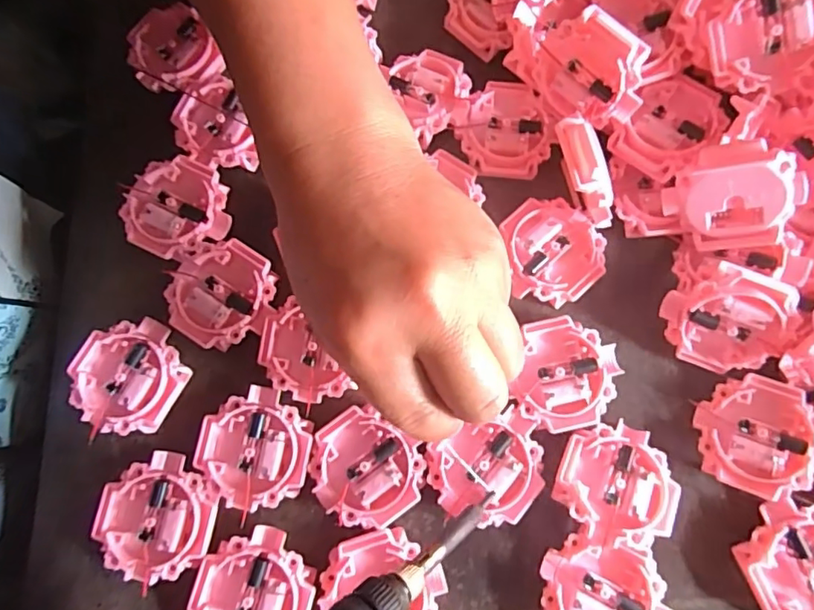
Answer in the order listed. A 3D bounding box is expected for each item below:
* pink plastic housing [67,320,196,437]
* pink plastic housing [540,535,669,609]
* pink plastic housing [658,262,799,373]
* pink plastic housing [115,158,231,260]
[{"bbox_3d":[-0.135,0.034,0.270,0.051,0.009,0.054,31,80,8],"label":"pink plastic housing"},{"bbox_3d":[0.086,0.130,0.248,0.052,0.015,0.046,8,78,3],"label":"pink plastic housing"},{"bbox_3d":[0.148,0.008,0.257,0.052,0.049,0.012,-9,32,29],"label":"pink plastic housing"},{"bbox_3d":[-0.120,-0.050,0.287,0.051,0.009,0.048,0,77,1],"label":"pink plastic housing"}]

